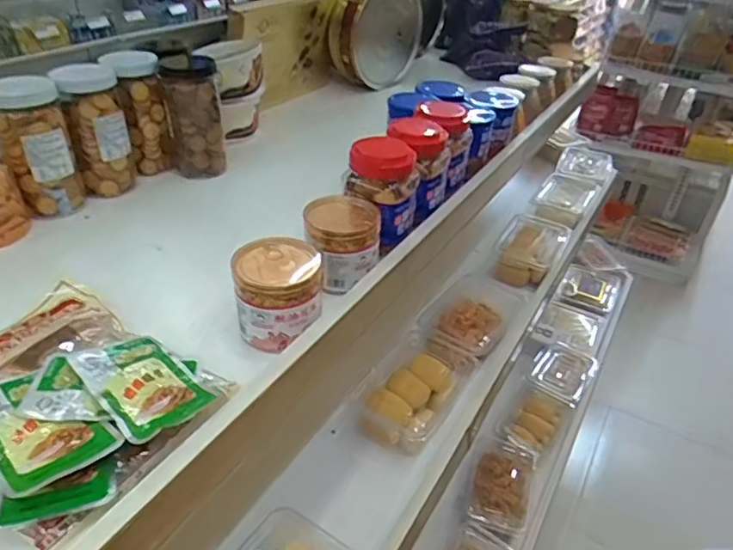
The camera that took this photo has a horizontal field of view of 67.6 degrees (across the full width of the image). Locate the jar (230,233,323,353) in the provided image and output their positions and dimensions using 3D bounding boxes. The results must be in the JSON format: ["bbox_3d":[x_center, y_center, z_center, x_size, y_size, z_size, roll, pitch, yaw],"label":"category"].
[{"bbox_3d":[-0.102,0.018,0.633,0.094,0.094,0.096,-3,35,-10],"label":"jar"}]

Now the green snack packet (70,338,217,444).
[{"bbox_3d":[-0.215,0.103,0.529,0.084,0.020,0.141,-28,46,-37],"label":"green snack packet"}]

